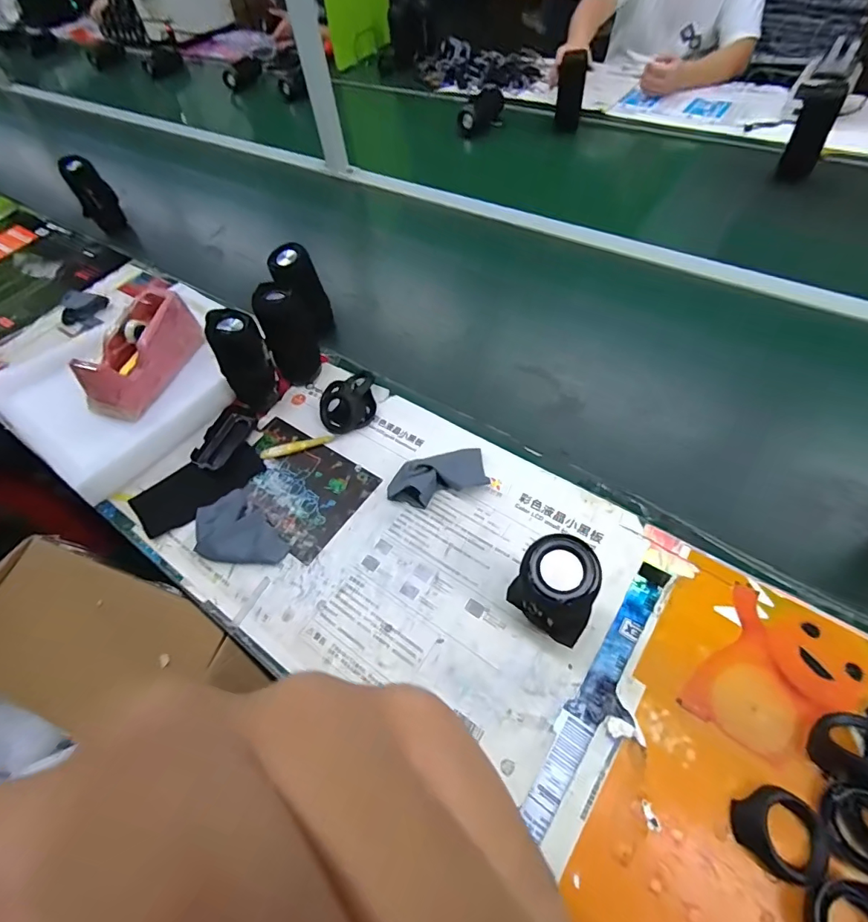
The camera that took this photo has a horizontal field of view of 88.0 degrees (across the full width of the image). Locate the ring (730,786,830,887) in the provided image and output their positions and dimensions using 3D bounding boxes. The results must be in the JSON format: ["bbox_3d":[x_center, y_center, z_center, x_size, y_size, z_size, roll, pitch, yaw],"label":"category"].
[{"bbox_3d":[0.279,0.295,0.355,0.066,0.022,0.058,10,57,13],"label":"ring"}]

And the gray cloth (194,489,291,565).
[{"bbox_3d":[-0.246,0.091,0.552,0.084,0.021,0.116,-39,60,-19],"label":"gray cloth"}]

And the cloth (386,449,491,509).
[{"bbox_3d":[0.003,0.018,0.572,0.124,0.038,0.067,-11,55,-1],"label":"cloth"}]

